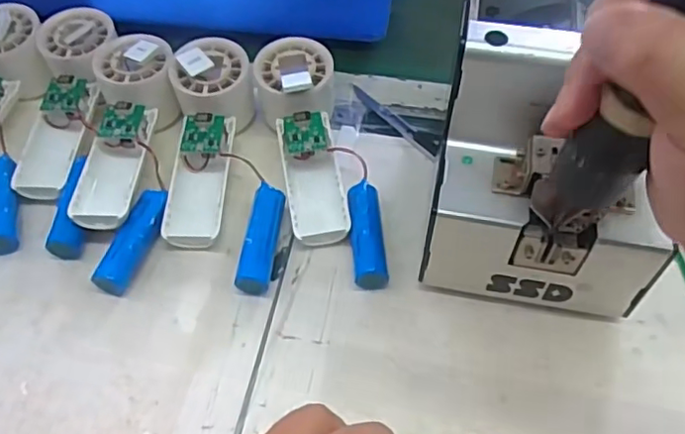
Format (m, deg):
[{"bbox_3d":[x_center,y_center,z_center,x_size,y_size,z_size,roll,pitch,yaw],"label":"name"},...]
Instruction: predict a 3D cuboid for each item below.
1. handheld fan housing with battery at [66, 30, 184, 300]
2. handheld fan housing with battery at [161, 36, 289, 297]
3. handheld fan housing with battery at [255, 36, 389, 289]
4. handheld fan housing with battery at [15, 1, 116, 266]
[{"bbox_3d":[-0.151,-0.046,0.413,0.062,0.052,0.190,-4,52,-3],"label":"handheld fan housing with battery"},{"bbox_3d":[-0.088,-0.035,0.425,0.079,0.050,0.195,-10,69,-6],"label":"handheld fan housing with battery"},{"bbox_3d":[-0.015,-0.042,0.411,0.061,0.055,0.190,-13,53,-10],"label":"handheld fan housing with battery"},{"bbox_3d":[-0.202,-0.065,0.438,0.055,0.041,0.201,-5,69,-2],"label":"handheld fan housing with battery"}]

